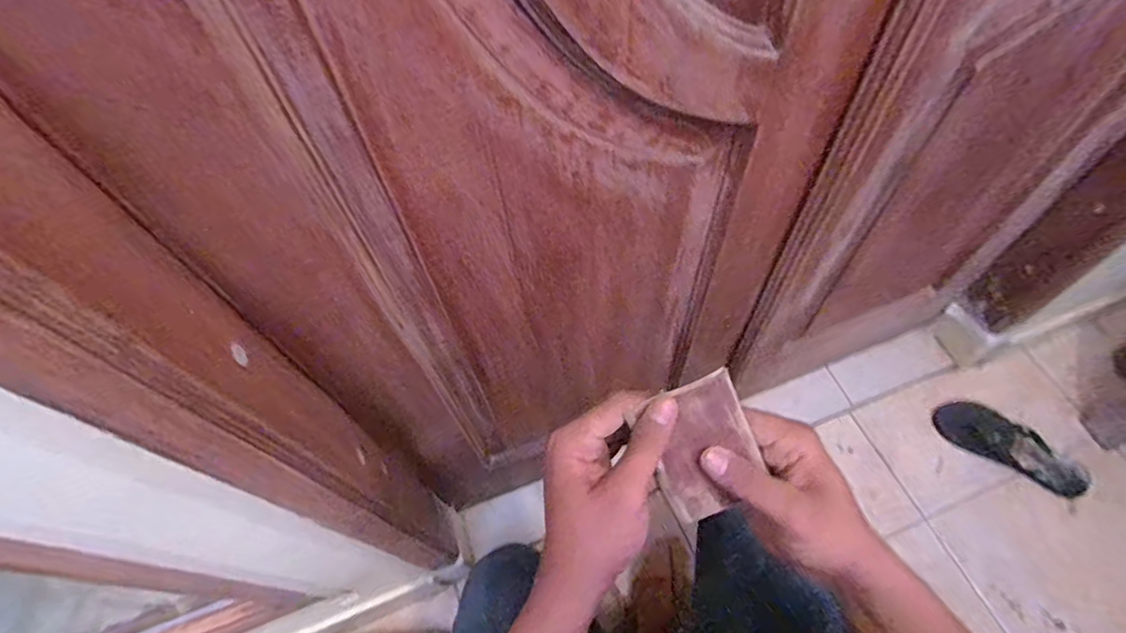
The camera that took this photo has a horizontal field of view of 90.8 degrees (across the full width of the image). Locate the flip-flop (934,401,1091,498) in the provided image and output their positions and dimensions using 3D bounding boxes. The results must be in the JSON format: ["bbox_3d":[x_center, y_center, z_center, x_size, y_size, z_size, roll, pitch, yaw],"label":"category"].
[{"bbox_3d":[0.828,0.237,1.024,0.261,0.034,0.090,27,65,18],"label":"flip-flop"}]

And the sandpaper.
[{"bbox_3d":[0.093,0.090,0.370,0.069,0.095,0.009,-25,18,5],"label":"sandpaper"}]

